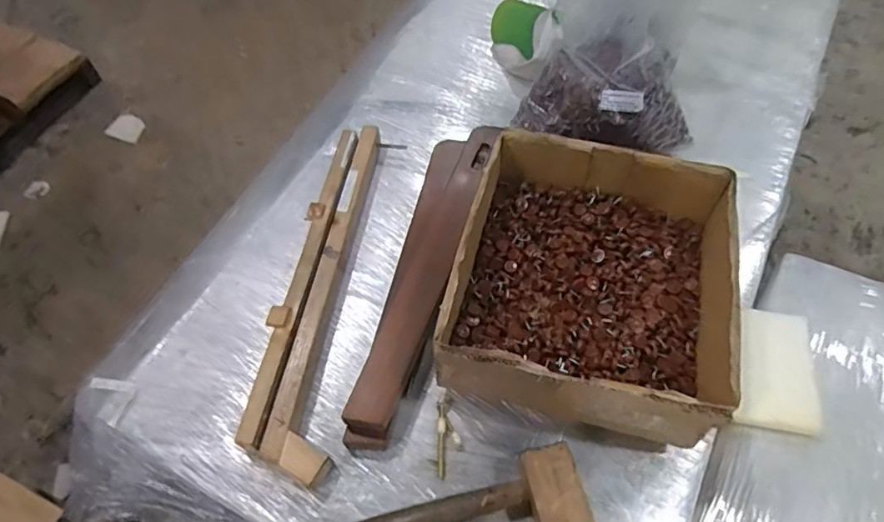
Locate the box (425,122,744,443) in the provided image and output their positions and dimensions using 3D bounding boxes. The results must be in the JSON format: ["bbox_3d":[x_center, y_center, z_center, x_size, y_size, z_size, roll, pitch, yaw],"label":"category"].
[{"bbox_3d":[0.172,0.018,0.667,0.282,0.138,0.315,13,61,10],"label":"box"}]

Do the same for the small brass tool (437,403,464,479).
[{"bbox_3d":[0.009,0.200,0.639,0.028,0.007,0.078,-2,59,1],"label":"small brass tool"}]

